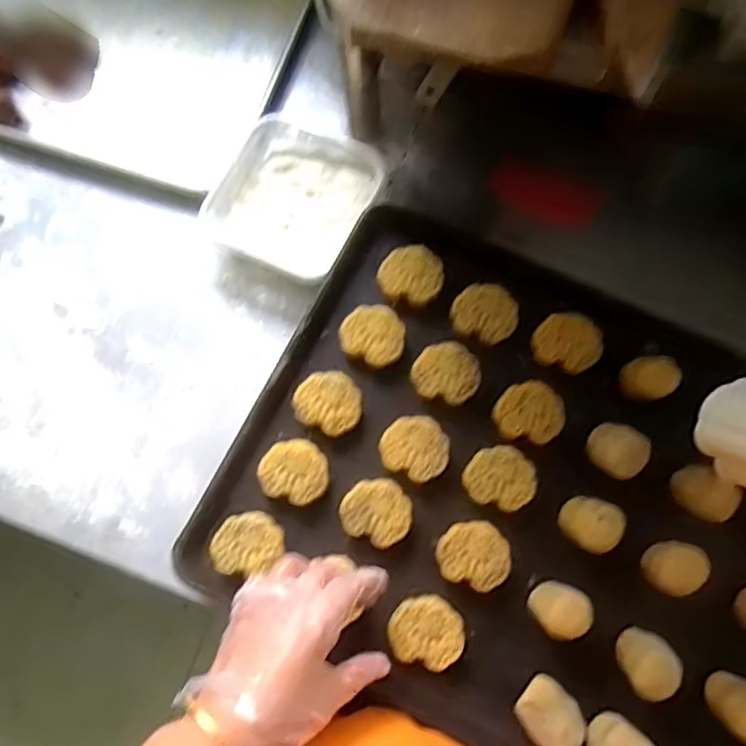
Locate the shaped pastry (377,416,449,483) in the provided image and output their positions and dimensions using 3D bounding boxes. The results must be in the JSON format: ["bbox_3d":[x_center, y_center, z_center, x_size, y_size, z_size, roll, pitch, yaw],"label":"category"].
[{"bbox_3d":[0.039,0.069,0.565,0.060,0.030,0.055,24,79,7],"label":"shaped pastry"}]

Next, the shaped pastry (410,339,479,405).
[{"bbox_3d":[0.068,0.001,0.582,0.061,0.035,0.055,13,78,5],"label":"shaped pastry"}]

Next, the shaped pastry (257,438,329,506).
[{"bbox_3d":[-0.070,0.088,0.551,0.061,0.016,0.054,19,78,6],"label":"shaped pastry"}]

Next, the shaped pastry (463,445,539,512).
[{"bbox_3d":[0.113,0.094,0.554,0.061,0.029,0.053,17,78,5],"label":"shaped pastry"}]

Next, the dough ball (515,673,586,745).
[{"bbox_3d":[0.144,0.280,0.504,0.045,0.041,0.054,-41,79,-7],"label":"dough ball"}]

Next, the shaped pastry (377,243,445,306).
[{"bbox_3d":[0.038,-0.096,0.594,0.059,0.018,0.053,22,78,7],"label":"shaped pastry"}]

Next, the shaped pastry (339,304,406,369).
[{"bbox_3d":[0.001,-0.036,0.579,0.059,0.019,0.052,33,80,9],"label":"shaped pastry"}]

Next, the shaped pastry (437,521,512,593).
[{"bbox_3d":[0.088,0.158,0.539,0.060,0.030,0.054,20,78,6],"label":"shaped pastry"}]

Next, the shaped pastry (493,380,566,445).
[{"bbox_3d":[0.143,0.037,0.568,0.062,0.031,0.055,12,77,4],"label":"shaped pastry"}]

